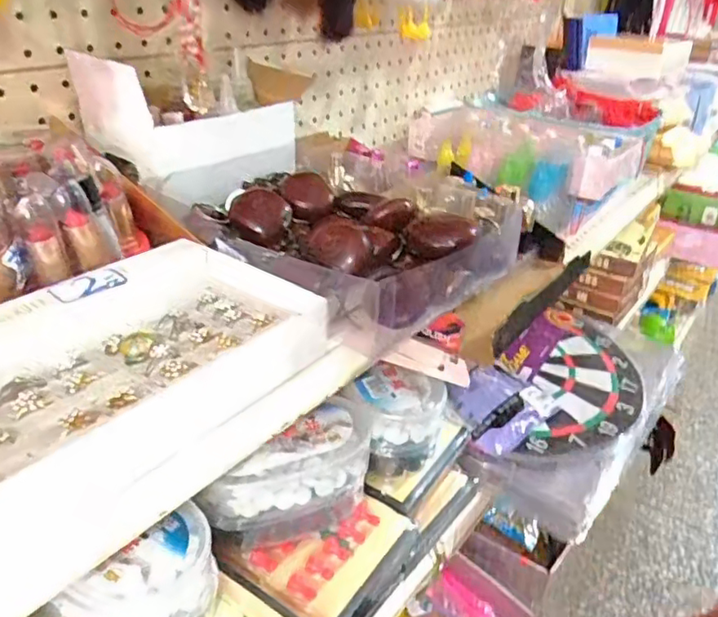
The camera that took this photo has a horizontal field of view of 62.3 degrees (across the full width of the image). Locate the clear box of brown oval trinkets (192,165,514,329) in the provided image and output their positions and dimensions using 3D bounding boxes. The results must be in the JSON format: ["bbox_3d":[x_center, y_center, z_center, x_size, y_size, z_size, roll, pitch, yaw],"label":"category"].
[{"bbox_3d":[-0.007,-0.057,0.431,0.209,0.042,0.142,21,35,29],"label":"clear box of brown oval trinkets"}]

